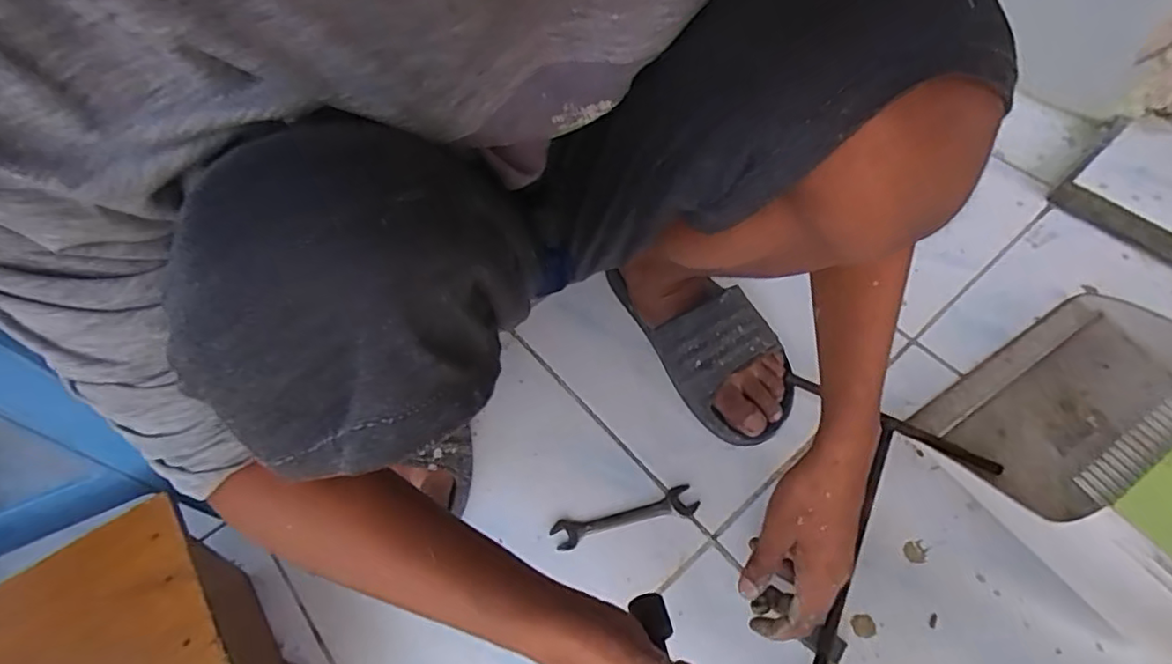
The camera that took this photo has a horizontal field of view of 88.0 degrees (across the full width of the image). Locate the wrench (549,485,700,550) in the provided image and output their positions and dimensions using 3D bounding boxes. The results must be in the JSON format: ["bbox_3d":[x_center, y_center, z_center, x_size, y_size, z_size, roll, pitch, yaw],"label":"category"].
[{"bbox_3d":[0.035,0.165,0.540,0.131,0.005,0.026,-14,59,-6],"label":"wrench"}]

